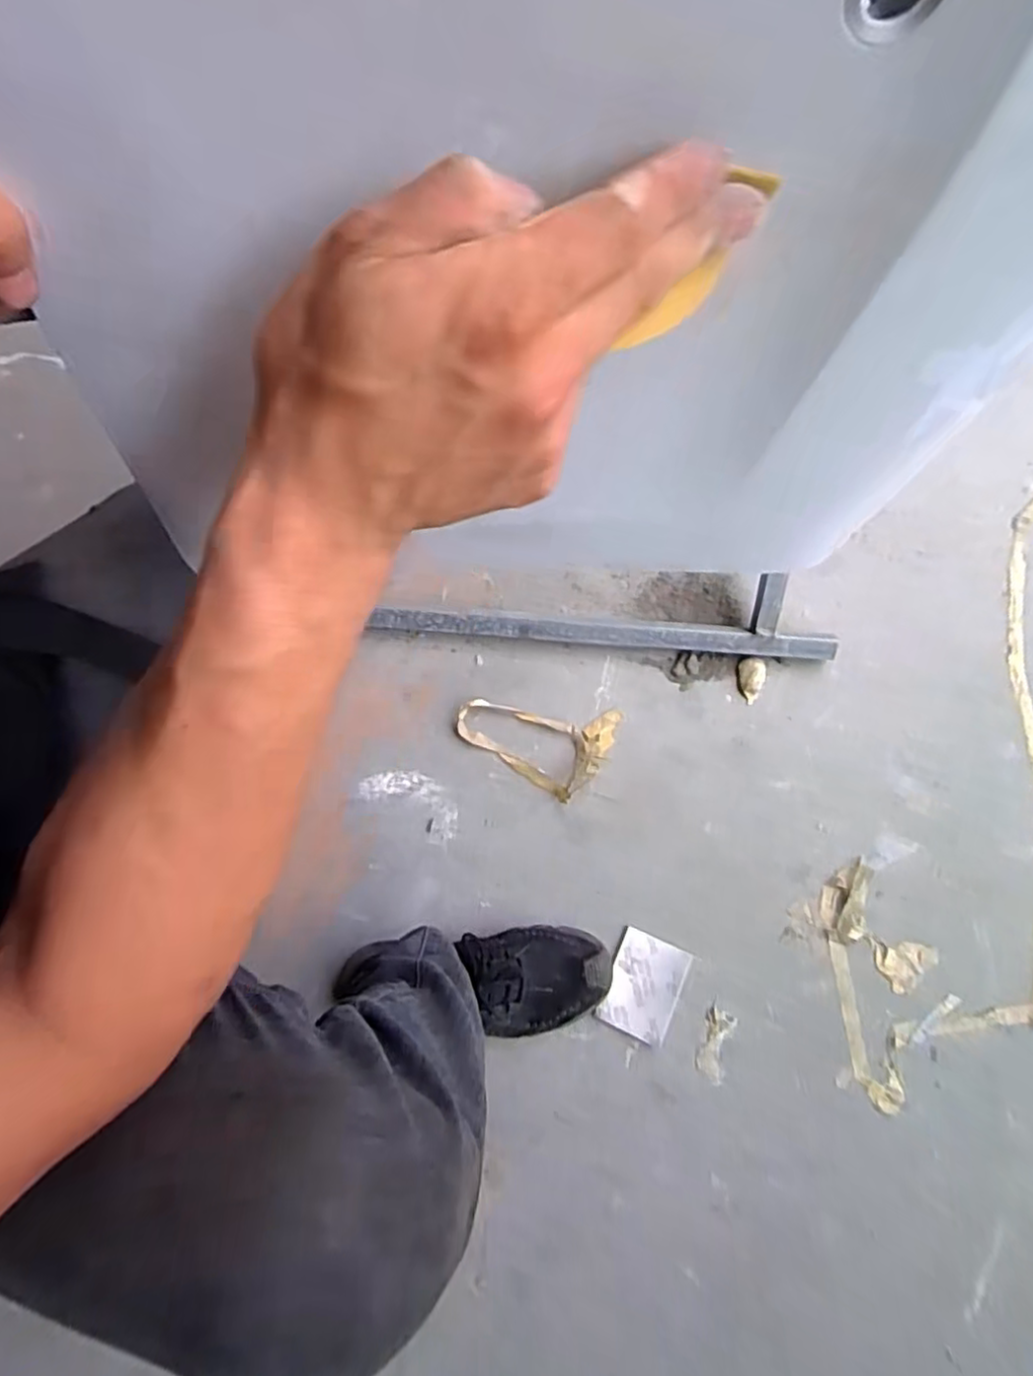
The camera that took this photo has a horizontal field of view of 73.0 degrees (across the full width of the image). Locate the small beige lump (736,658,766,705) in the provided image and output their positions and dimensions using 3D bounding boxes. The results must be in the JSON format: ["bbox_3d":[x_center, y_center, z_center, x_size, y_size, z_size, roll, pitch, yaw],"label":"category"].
[{"bbox_3d":[0.275,-0.009,0.824,0.032,0.012,0.051,15,77,5],"label":"small beige lump"}]

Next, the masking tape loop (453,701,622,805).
[{"bbox_3d":[0.024,0.072,0.810,0.188,0.021,0.107,4,76,3],"label":"masking tape loop"}]

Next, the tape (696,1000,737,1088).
[{"bbox_3d":[0.210,0.374,0.734,0.032,0.006,0.073,18,77,6],"label":"tape"}]

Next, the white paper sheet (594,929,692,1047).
[{"bbox_3d":[0.137,0.320,0.746,0.075,0.006,0.100,23,78,7],"label":"white paper sheet"}]

